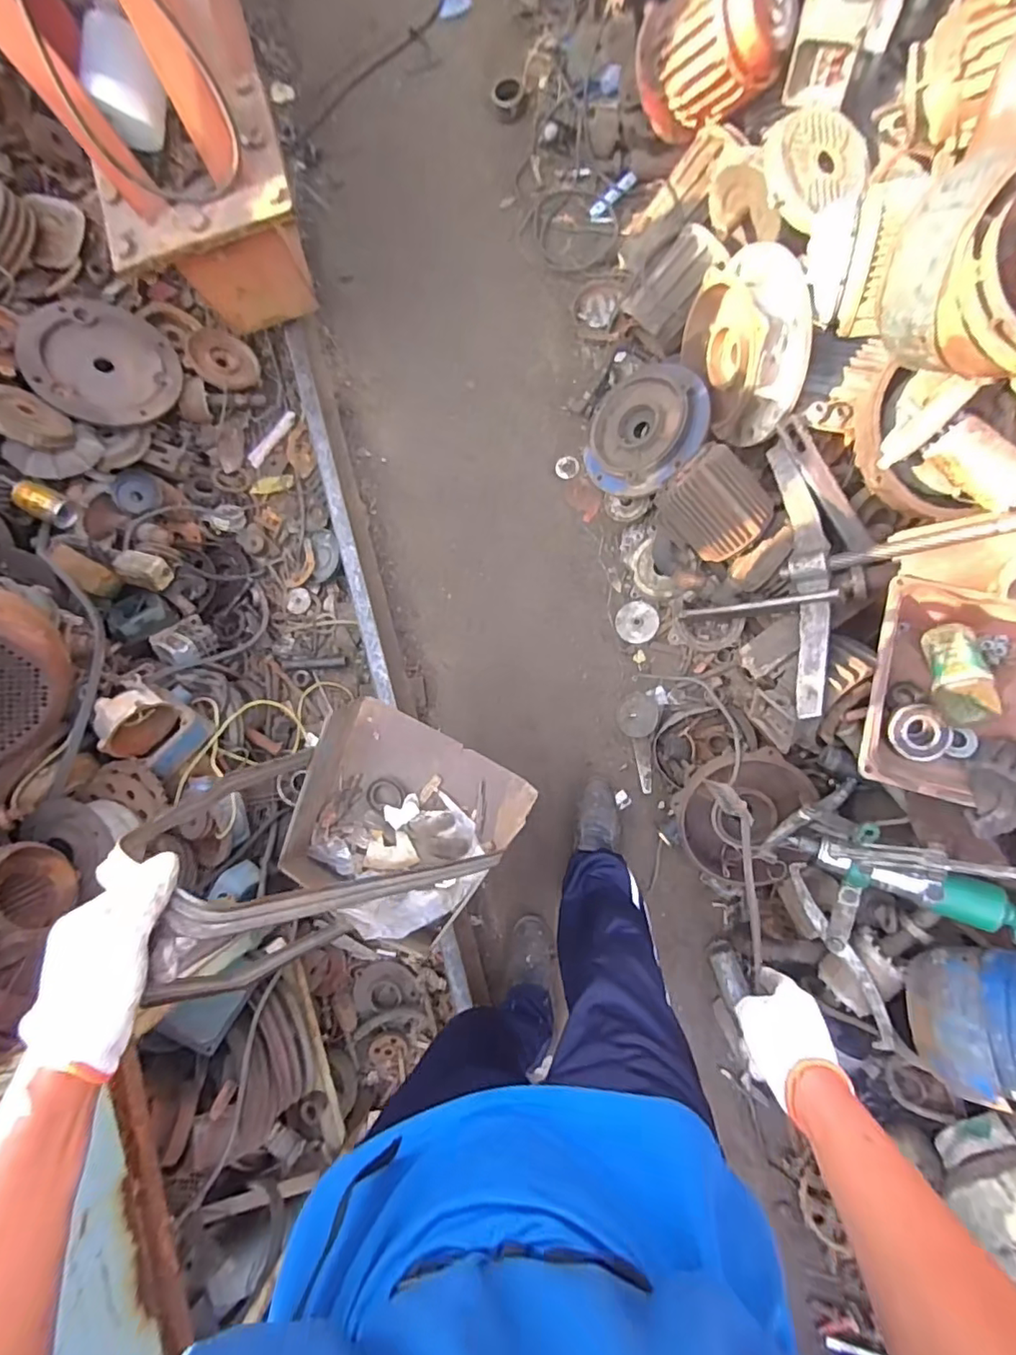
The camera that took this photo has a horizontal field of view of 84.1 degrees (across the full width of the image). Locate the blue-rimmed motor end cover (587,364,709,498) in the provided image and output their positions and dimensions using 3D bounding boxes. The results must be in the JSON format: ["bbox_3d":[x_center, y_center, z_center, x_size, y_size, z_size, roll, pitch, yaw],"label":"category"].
[{"bbox_3d":[0.308,-0.554,1.244,0.261,0.052,0.297,17,98,34],"label":"blue-rimmed motor end cover"}]

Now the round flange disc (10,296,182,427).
[{"bbox_3d":[-0.880,-0.679,1.220,0.281,0.027,0.272,4,81,-27],"label":"round flange disc"}]

